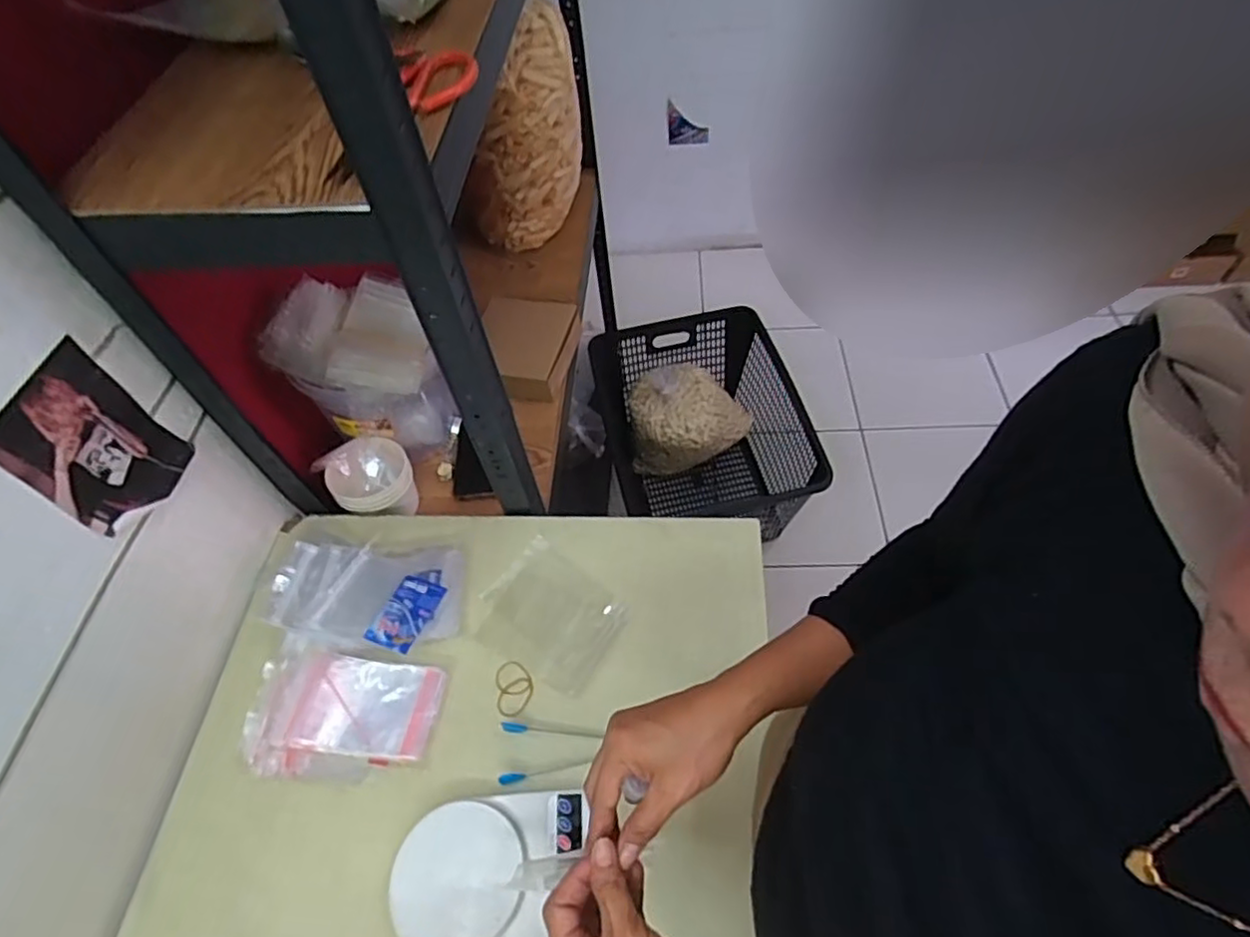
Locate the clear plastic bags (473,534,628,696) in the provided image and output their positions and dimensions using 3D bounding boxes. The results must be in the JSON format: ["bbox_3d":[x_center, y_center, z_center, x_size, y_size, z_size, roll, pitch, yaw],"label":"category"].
[{"bbox_3d":[-0.085,0.164,0.730,0.156,0.004,0.123,30,68,24],"label":"clear plastic bags"}]

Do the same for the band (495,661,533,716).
[{"bbox_3d":[-0.117,0.230,0.689,0.039,0.004,0.057,-13,55,-4],"label":"band"}]

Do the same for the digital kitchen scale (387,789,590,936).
[{"bbox_3d":[-0.121,0.356,0.577,0.156,0.032,0.123,-4,55,2],"label":"digital kitchen scale"}]

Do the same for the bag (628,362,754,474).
[{"bbox_3d":[0.159,-0.141,1.619,0.294,0.181,0.239,-7,55,0],"label":"bag"}]

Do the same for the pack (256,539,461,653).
[{"bbox_3d":[-0.297,0.139,0.741,0.238,0.043,0.128,8,56,10],"label":"pack"}]

